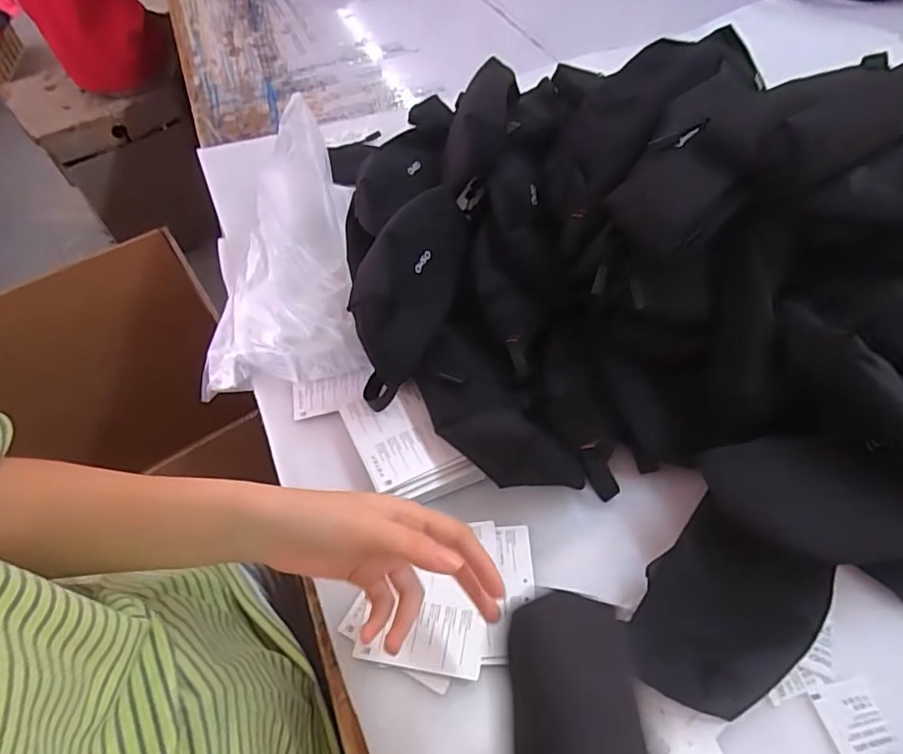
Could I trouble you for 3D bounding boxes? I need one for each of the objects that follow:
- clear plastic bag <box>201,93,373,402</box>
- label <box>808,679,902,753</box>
[{"bbox_3d":[-0.176,-0.152,0.597,0.169,0.086,0.328,-4,65,3],"label":"clear plastic bag"},{"bbox_3d":[0.259,0.220,0.355,0.040,0.004,0.041,-12,53,-5],"label":"label"}]

